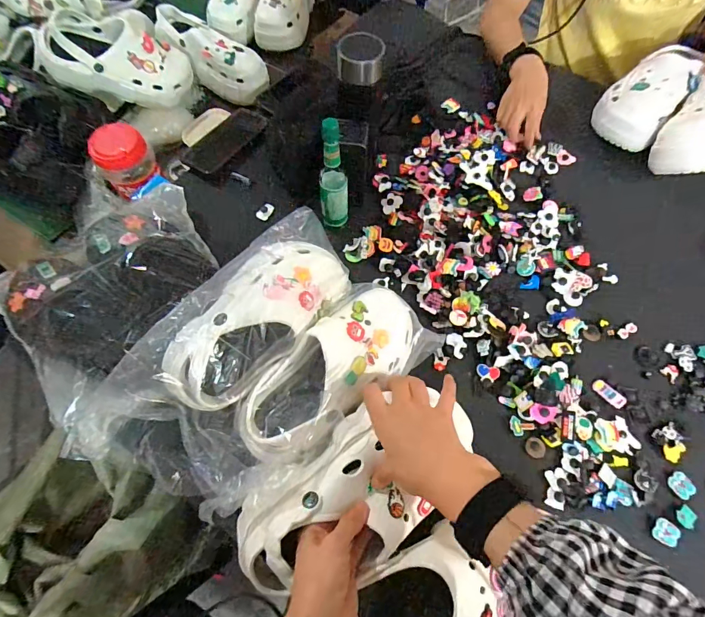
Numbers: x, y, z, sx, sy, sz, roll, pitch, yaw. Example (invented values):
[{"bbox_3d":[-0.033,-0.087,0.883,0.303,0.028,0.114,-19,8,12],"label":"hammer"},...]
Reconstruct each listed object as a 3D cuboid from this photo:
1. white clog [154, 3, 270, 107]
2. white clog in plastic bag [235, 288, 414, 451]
[{"bbox_3d":[-0.294,-0.549,0.849,0.252,0.084,0.115,38,73,-2],"label":"white clog"},{"bbox_3d":[-0.015,0.070,0.457,0.105,0.084,0.241,40,71,15],"label":"white clog in plastic bag"}]

